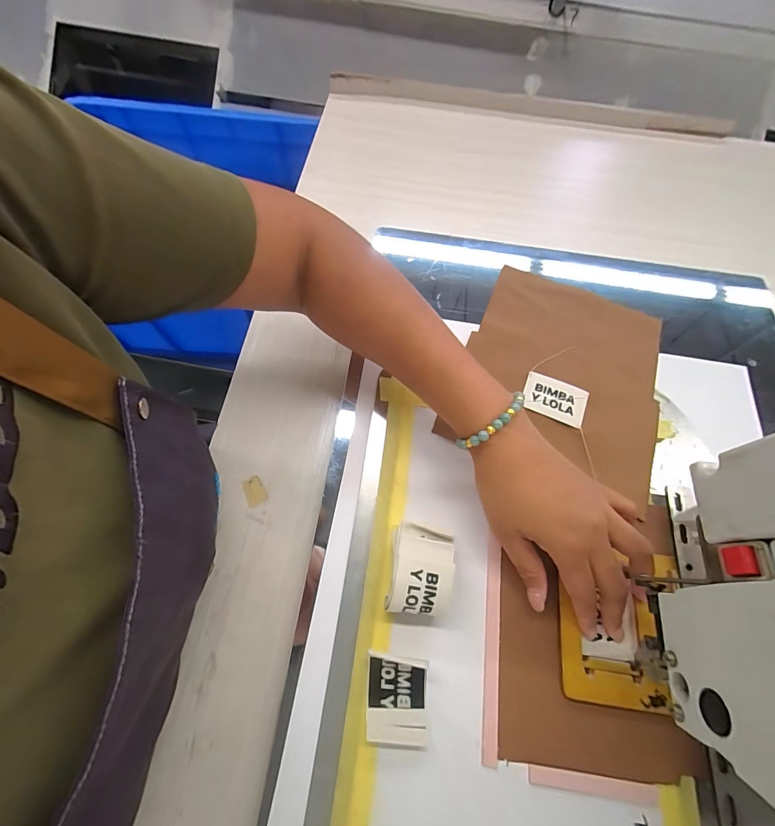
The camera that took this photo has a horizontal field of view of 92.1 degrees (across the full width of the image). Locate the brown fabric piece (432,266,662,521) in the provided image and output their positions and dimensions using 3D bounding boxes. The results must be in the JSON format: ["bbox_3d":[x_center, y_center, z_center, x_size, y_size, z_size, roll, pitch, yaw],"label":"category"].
[{"bbox_3d":[0.174,-0.044,0.368,0.184,0.016,0.208,21,67,9],"label":"brown fabric piece"}]

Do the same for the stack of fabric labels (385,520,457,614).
[{"bbox_3d":[0.025,0.117,0.279,0.043,0.033,0.059,11,67,2],"label":"stack of fabric labels"}]

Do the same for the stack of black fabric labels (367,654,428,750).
[{"bbox_3d":[0.006,0.197,0.255,0.041,0.018,0.052,5,67,-1],"label":"stack of black fabric labels"}]

